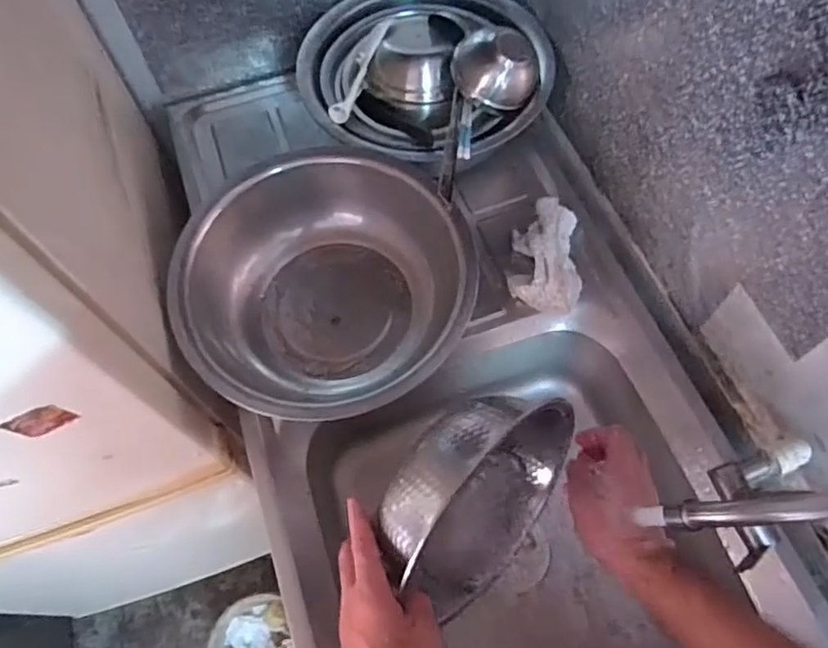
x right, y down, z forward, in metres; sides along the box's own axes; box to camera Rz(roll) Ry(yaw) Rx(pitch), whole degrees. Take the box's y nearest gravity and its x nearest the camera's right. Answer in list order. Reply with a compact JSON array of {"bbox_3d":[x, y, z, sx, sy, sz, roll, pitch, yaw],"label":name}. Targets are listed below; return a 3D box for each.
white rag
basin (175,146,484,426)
[{"bbox_3d":[0.169,-0.089,0.756,0.088,0.042,0.138,8,64,6],"label":"white rag"},{"bbox_3d":[-0.092,-0.034,0.684,0.295,0.142,0.306,-1,63,1],"label":"basin"}]

